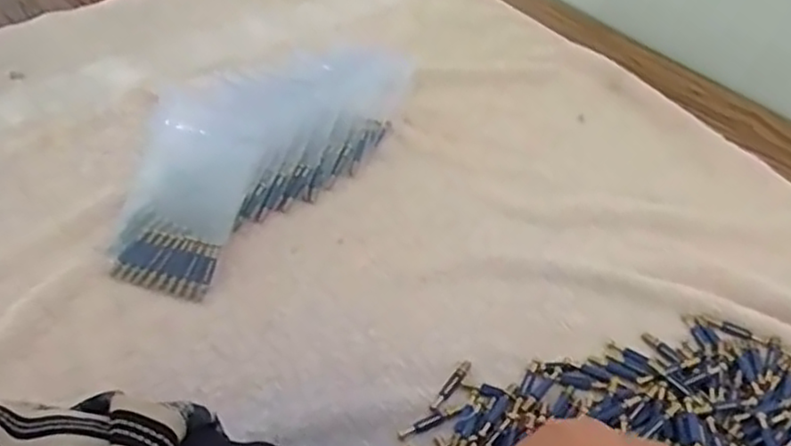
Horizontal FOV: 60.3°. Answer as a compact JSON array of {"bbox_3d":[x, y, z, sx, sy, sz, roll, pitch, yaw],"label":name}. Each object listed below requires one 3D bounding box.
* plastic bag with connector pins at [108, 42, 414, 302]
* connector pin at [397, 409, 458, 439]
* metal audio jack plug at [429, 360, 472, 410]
[{"bbox_3d":[-0.094,-0.071,0.512,0.112,0.063,0.289,30,53,24],"label":"plastic bag with connector pins"},{"bbox_3d":[0.019,0.113,0.386,0.037,0.004,0.007,-20,51,-20],"label":"connector pin"},{"bbox_3d":[0.033,0.095,0.402,0.006,0.004,0.039,29,52,22],"label":"metal audio jack plug"}]

